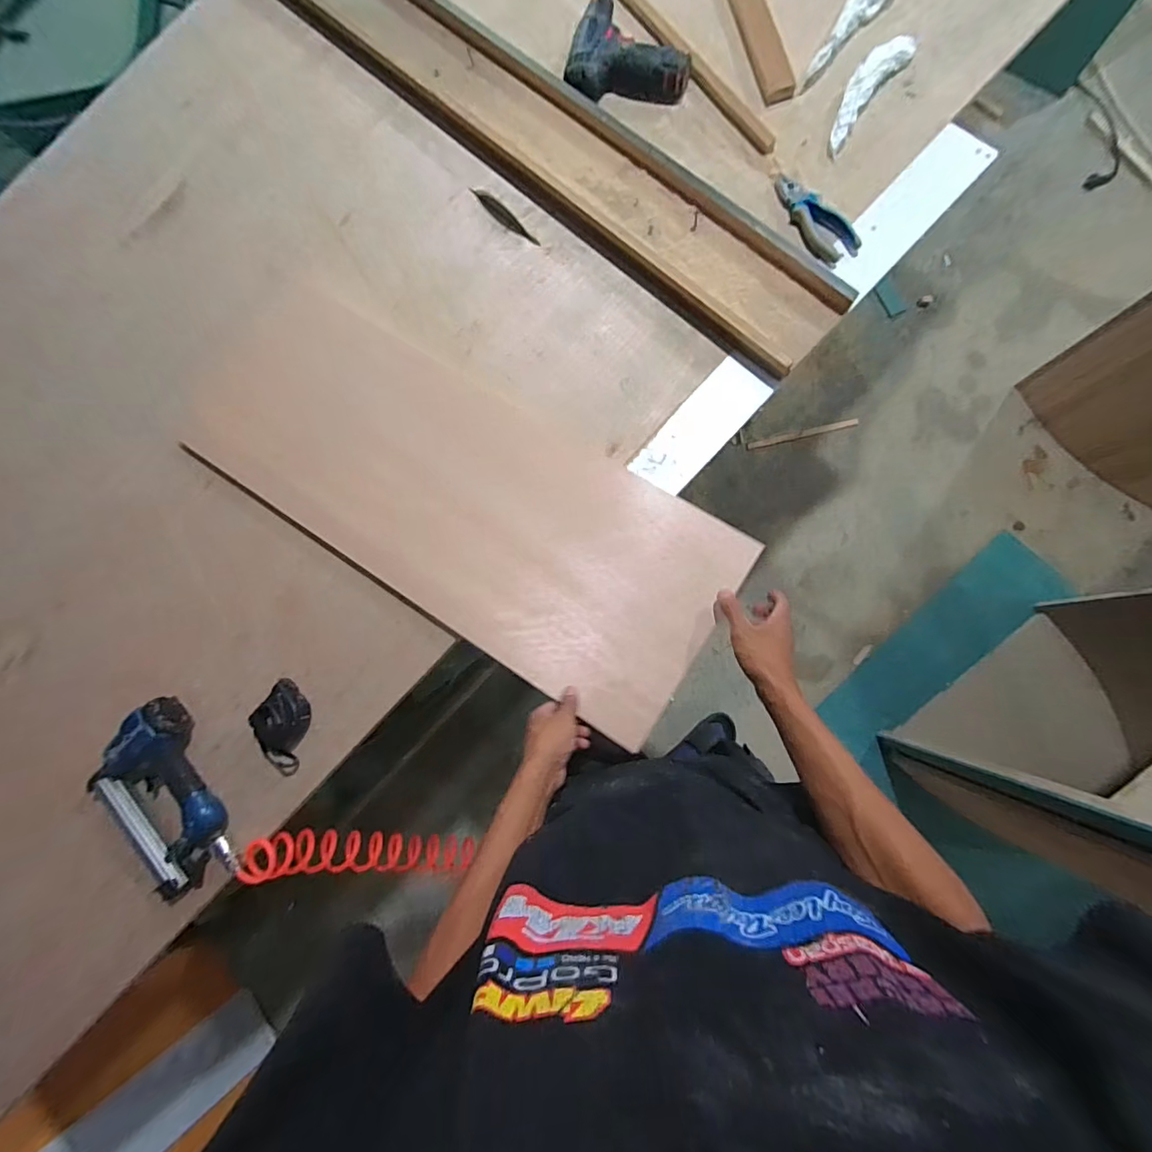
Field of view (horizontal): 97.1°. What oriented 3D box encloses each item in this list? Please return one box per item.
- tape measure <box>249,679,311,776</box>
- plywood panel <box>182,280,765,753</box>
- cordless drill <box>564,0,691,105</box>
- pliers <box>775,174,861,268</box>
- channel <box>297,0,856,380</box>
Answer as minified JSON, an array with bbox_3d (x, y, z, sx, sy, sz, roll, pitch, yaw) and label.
[{"bbox_3d":[-0.410,0.213,0.717,0.078,0.051,0.123,-26,82,3],"label":"tape measure"},{"bbox_3d":[-0.174,-0.117,0.732,0.800,0.017,0.318,33,87,10],"label":"plywood panel"},{"bbox_3d":[0.088,-0.800,0.775,0.181,0.049,0.137,19,87,8],"label":"cordless drill"},{"bbox_3d":[0.334,-0.511,0.725,0.050,0.027,0.158,-40,82,1],"label":"pliers"},{"bbox_3d":[-0.109,-0.739,0.792,1.220,0.046,0.156,44,90,8],"label":"channel"}]

